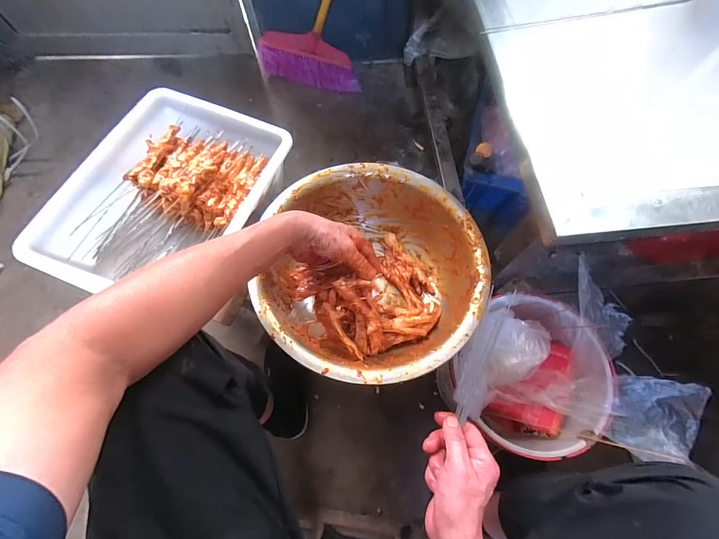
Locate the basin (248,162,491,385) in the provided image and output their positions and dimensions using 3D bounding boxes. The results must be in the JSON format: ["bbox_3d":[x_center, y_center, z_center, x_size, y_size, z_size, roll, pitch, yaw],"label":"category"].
[{"bbox_3d":[0.023,0.005,0.490,0.292,0.119,0.306,0,69,1],"label":"basin"}]

